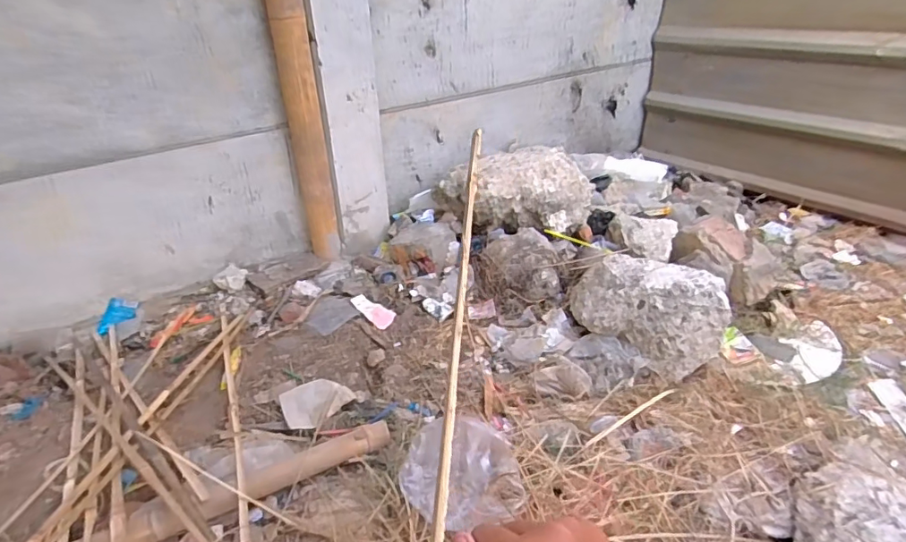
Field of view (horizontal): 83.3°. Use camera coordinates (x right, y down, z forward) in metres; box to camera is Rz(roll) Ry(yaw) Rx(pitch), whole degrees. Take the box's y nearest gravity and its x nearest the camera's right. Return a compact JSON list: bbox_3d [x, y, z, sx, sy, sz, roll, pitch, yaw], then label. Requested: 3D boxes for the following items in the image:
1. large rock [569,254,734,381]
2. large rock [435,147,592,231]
[{"bbox_3d":[0.469,0.080,1.240,0.362,0.207,0.199,19,38,28],"label":"large rock"},{"bbox_3d":[0.180,-0.248,1.580,0.493,0.185,0.226,4,31,8],"label":"large rock"}]

